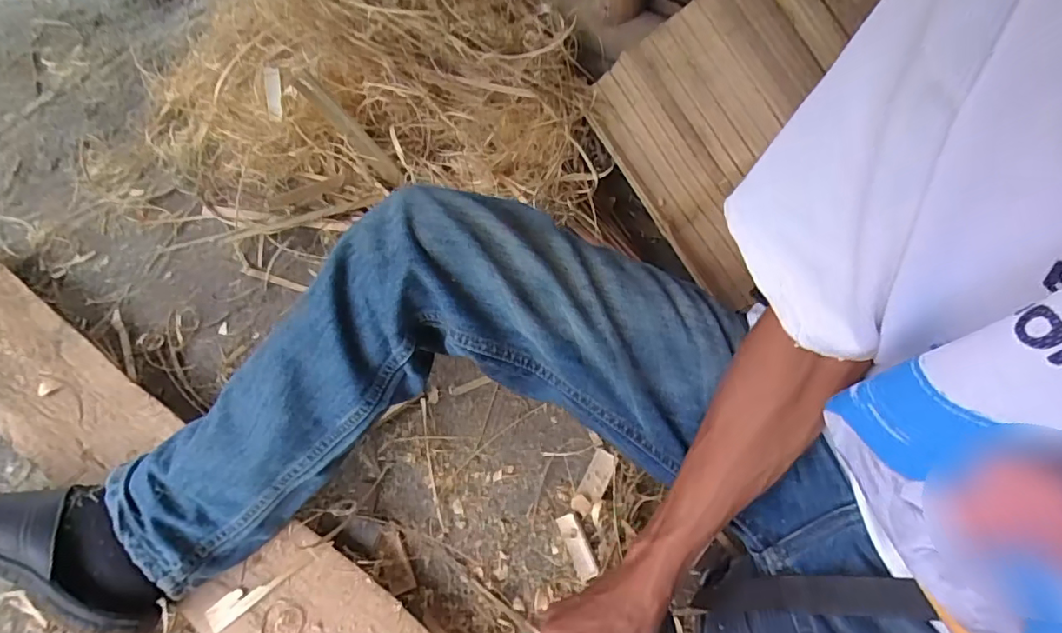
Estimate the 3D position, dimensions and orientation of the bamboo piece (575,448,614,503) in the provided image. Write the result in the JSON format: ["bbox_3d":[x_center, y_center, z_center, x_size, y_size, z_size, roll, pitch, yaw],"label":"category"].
[{"bbox_3d":[0.079,0.188,0.639,0.029,0.010,0.060,25,62,13],"label":"bamboo piece"}]

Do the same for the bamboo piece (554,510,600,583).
[{"bbox_3d":[0.053,0.253,0.597,0.024,0.012,0.069,-21,62,-13],"label":"bamboo piece"}]

